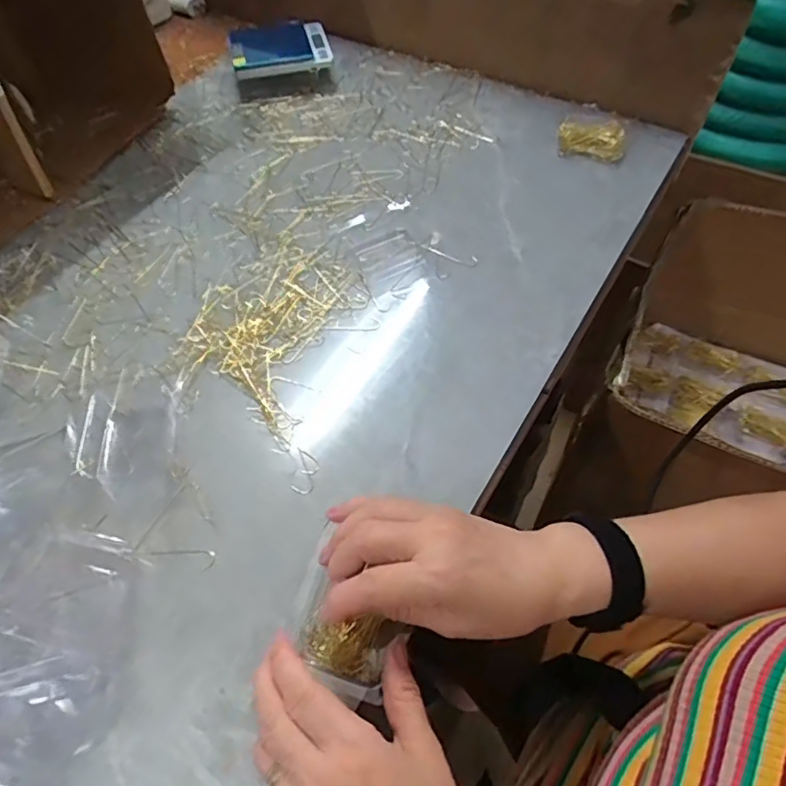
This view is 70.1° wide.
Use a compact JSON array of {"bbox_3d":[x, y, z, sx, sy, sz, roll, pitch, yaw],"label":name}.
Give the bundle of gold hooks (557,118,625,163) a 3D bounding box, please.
[{"bbox_3d":[0.219,-0.283,0.616,0.070,0.024,0.036,22,59,16],"label":"bundle of gold hooks"}]

